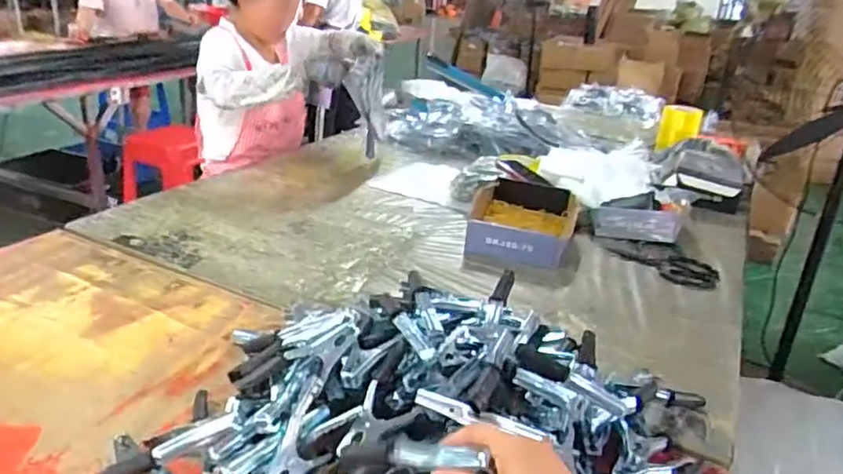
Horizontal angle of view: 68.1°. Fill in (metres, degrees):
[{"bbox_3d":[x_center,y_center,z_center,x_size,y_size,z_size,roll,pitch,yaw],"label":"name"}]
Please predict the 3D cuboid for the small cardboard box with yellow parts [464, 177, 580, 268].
[{"bbox_3d":[0.220,-0.036,1.346,0.219,0.072,0.303,8,23,12],"label":"small cardboard box with yellow parts"}]

